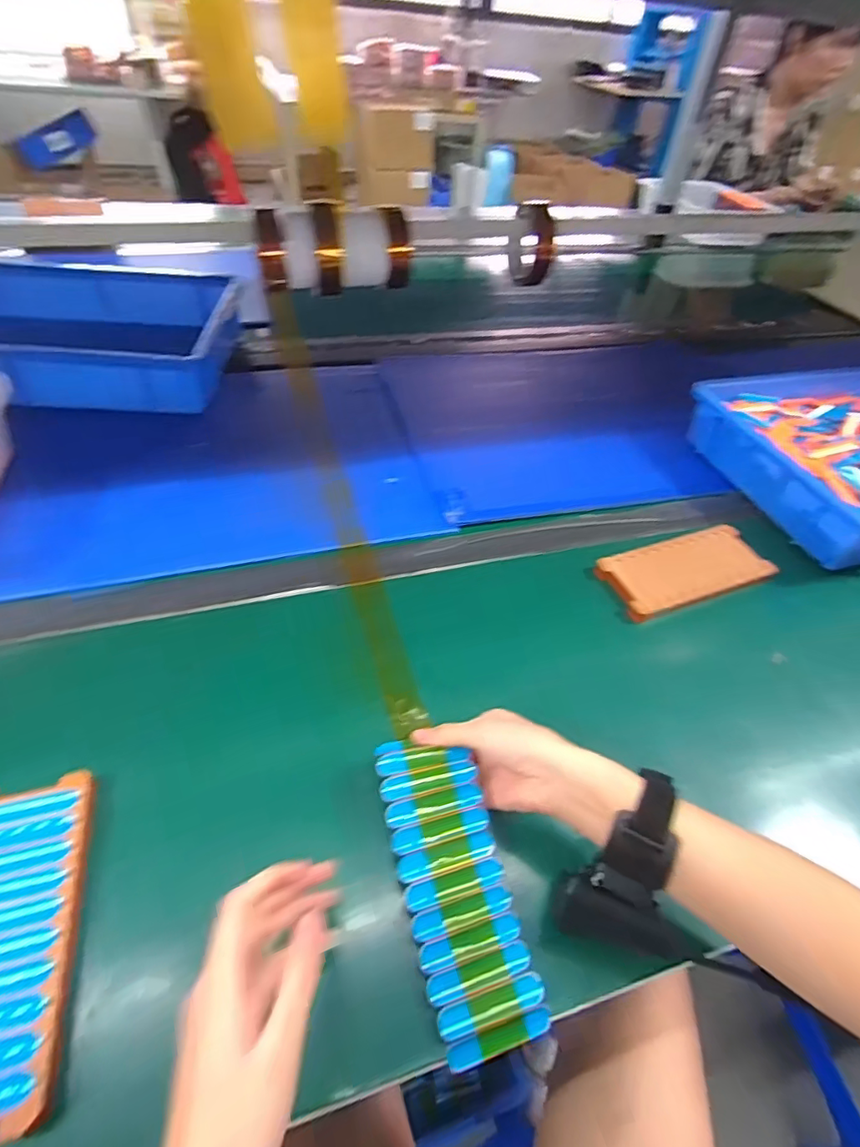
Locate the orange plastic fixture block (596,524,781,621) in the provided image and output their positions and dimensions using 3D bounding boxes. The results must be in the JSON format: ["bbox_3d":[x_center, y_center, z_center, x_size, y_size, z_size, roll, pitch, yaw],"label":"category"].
[{"bbox_3d":[0.262,-0.004,0.541,0.173,0.019,0.078,-14,50,-17],"label":"orange plastic fixture block"}]

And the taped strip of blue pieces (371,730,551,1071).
[{"bbox_3d":[0.014,0.191,0.332,0.063,0.019,0.176,-12,62,-16],"label":"taped strip of blue pieces"}]

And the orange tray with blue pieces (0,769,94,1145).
[{"bbox_3d":[-0.244,0.211,0.303,0.077,0.023,0.170,-10,49,-14],"label":"orange tray with blue pieces"}]

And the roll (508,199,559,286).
[{"bbox_3d":[0.141,-0.458,0.733,0.022,0.097,0.085,-20,52,-22],"label":"roll"}]

